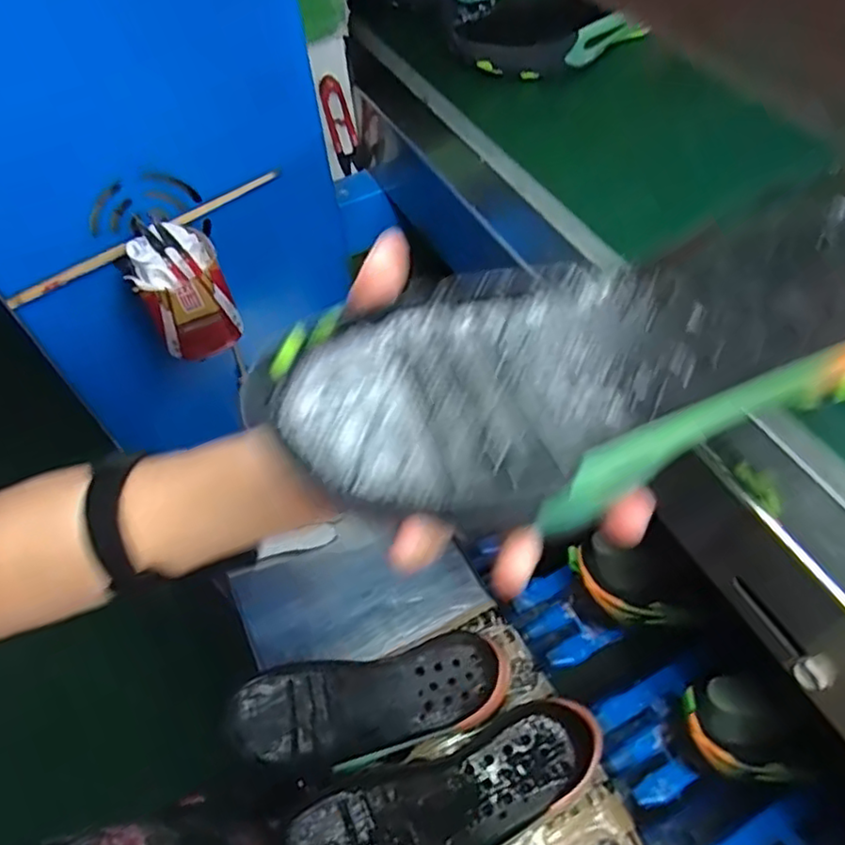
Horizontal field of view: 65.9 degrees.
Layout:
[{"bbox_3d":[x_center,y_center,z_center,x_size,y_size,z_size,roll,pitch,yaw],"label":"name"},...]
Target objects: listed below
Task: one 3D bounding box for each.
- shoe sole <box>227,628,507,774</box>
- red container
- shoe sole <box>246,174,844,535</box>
[{"bbox_3d":[-0.047,0.260,0.600,0.243,0.048,0.092,-11,53,-3],"label":"shoe sole"},{"bbox_3d":[-0.192,-0.107,0.524,0.069,0.105,0.071,-26,56,-15],"label":"red container"},{"bbox_3d":[0.081,-0.029,0.255,0.278,0.039,0.104,-18,54,-3],"label":"shoe sole"}]

